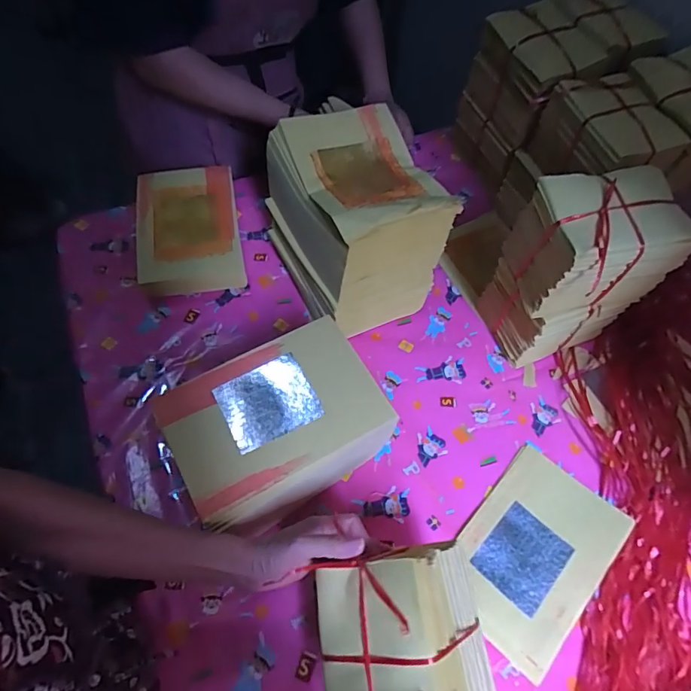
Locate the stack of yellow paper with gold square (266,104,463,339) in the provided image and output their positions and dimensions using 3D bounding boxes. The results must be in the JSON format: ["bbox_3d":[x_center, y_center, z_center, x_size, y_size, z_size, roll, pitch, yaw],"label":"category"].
[{"bbox_3d":[0.009,-0.170,0.674,0.177,0.205,0.221,-19,63,-11],"label":"stack of yellow paper with gold square"}]

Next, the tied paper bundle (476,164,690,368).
[{"bbox_3d":[0.305,-0.097,0.661,0.159,0.263,0.127,-15,64,-11],"label":"tied paper bundle"}]

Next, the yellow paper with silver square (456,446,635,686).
[{"bbox_3d":[0.235,0.257,0.604,0.155,0.013,0.230,39,66,16],"label":"yellow paper with silver square"}]

